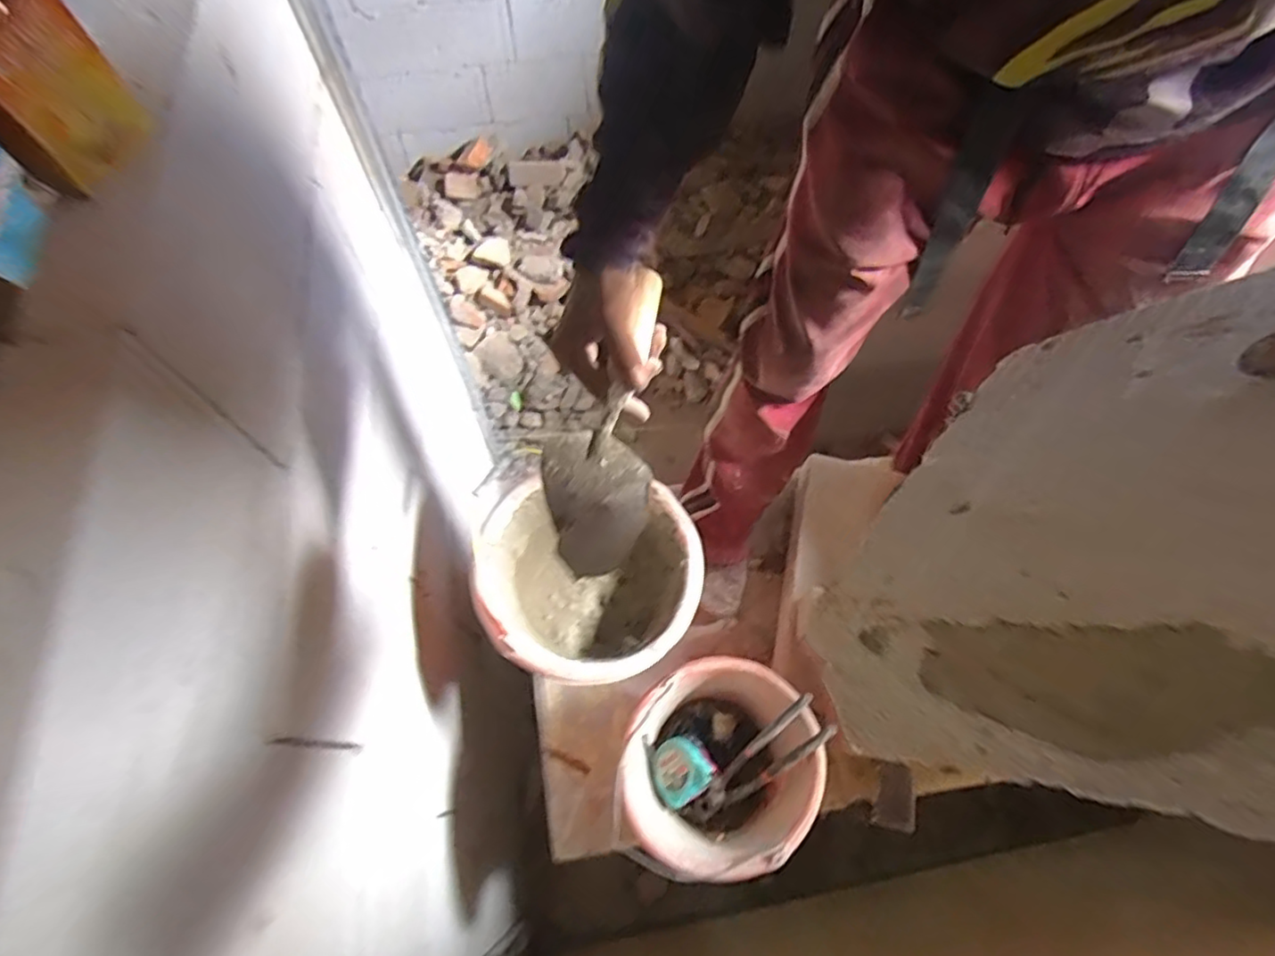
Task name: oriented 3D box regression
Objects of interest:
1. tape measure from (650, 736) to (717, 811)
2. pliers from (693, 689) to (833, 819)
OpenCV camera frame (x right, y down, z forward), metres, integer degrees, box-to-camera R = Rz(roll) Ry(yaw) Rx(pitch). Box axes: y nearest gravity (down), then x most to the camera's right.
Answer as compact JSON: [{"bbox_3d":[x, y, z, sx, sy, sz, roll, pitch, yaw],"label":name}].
[{"bbox_3d":[0.056,0.393,0.851,0.083,0.039,0.073,-46,51,-3],"label":"tape measure"},{"bbox_3d":[0.147,0.369,0.812,0.053,0.021,0.247,49,113,19],"label":"pliers"}]

